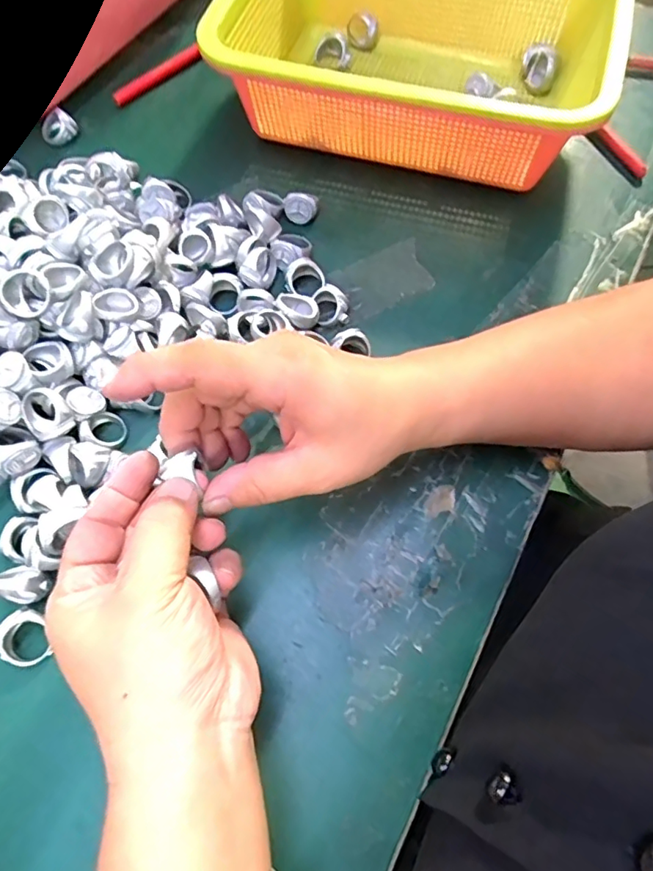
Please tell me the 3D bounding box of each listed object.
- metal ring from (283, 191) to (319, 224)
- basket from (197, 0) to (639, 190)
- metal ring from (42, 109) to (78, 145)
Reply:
[{"bbox_3d":[-0.019,-0.157,0.377,0.024,0.019,0.012,11,66,5],"label":"metal ring"},{"bbox_3d":[0.065,-0.272,0.394,0.249,0.086,0.188,16,66,7],"label":"basket"},{"bbox_3d":[-0.206,-0.236,0.417,0.026,0.017,0.015,-21,67,-10],"label":"metal ring"}]

